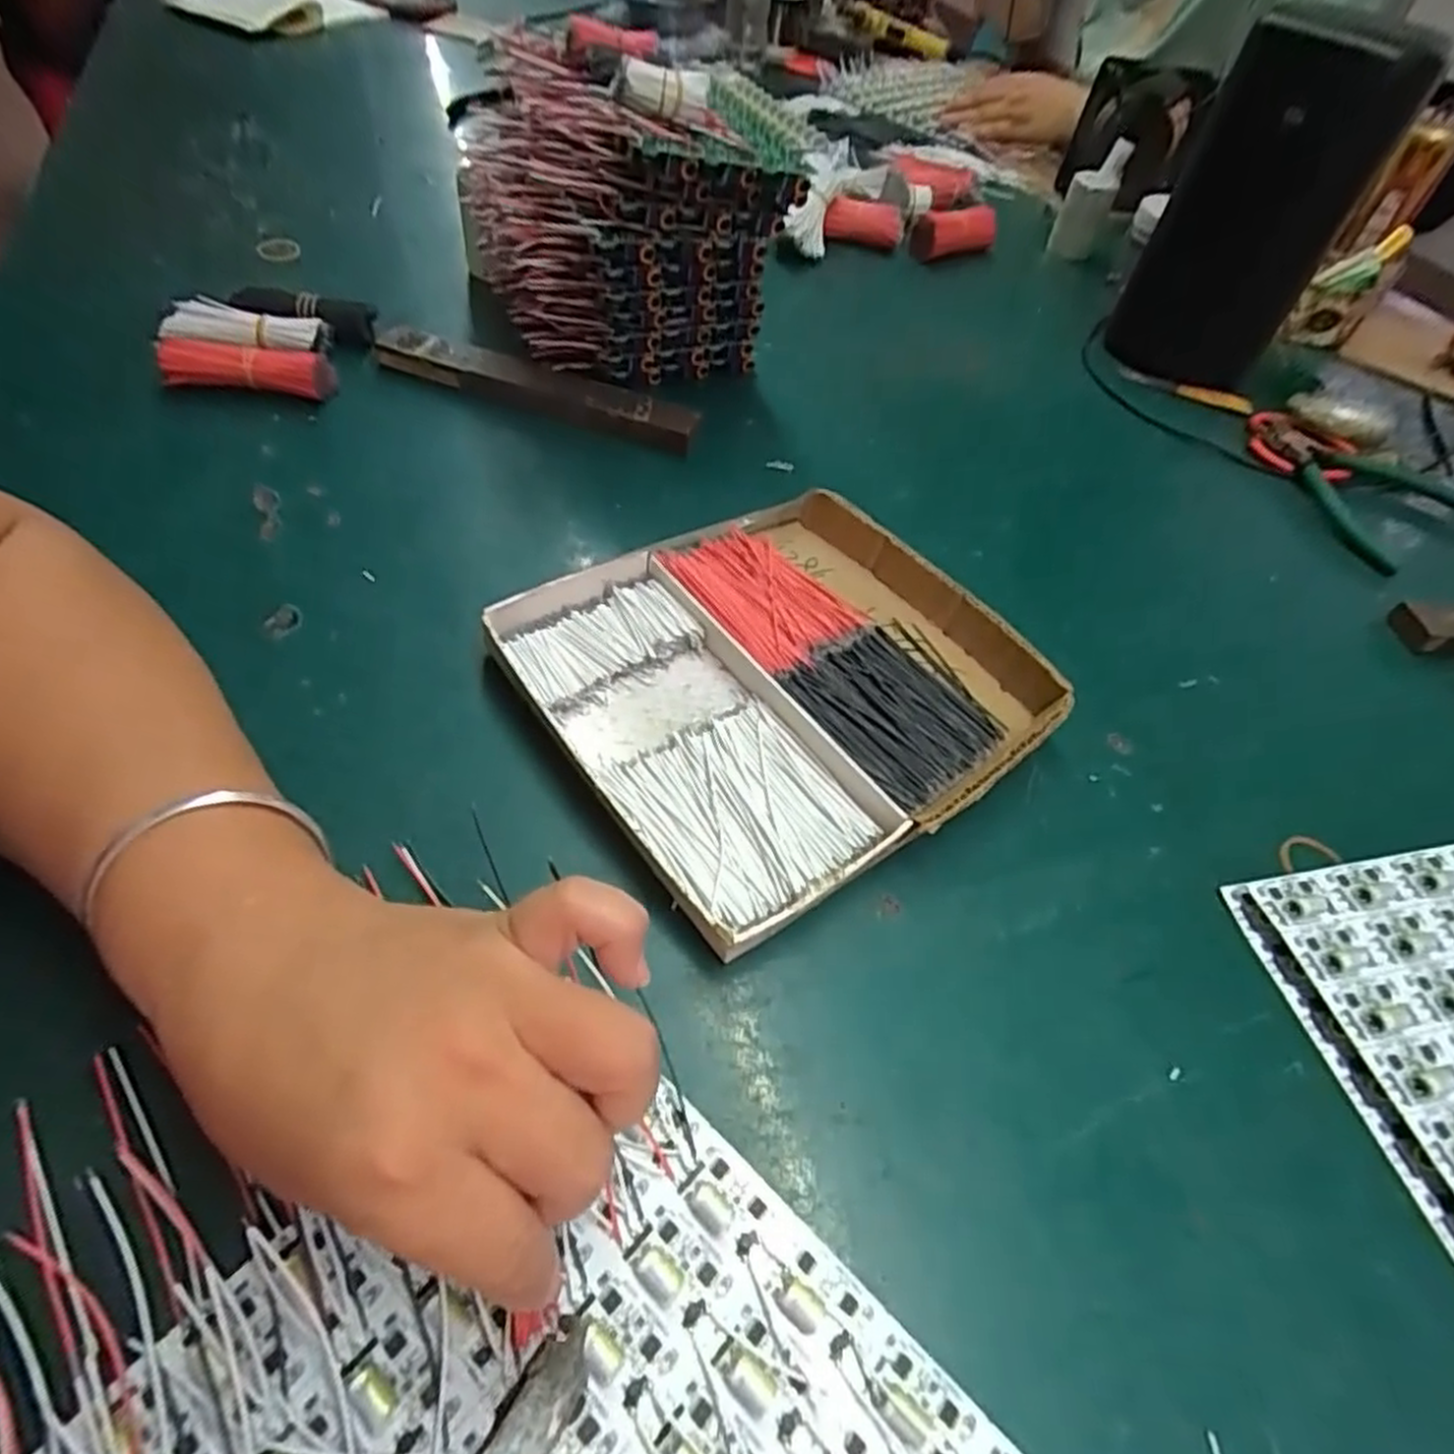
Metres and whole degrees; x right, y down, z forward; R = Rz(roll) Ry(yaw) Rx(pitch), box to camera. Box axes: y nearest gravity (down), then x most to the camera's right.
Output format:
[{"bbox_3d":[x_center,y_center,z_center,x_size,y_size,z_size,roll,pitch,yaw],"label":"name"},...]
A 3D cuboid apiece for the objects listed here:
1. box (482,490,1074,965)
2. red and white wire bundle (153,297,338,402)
[{"bbox_3d":[0.025,-0.021,0.353,0.204,0.031,0.188,-26,59,-25],"label":"box"},{"bbox_3d":[-0.292,-0.229,0.471,0.100,0.028,0.072,-1,52,-8],"label":"red and white wire bundle"}]

